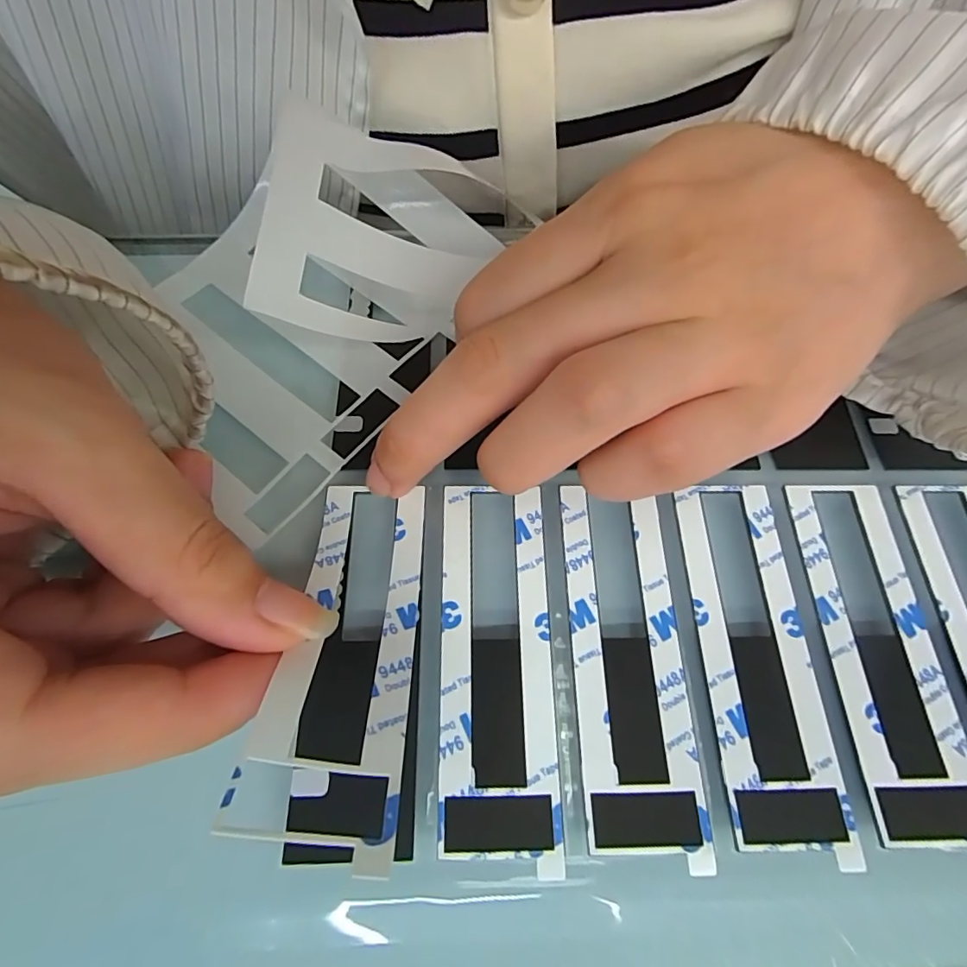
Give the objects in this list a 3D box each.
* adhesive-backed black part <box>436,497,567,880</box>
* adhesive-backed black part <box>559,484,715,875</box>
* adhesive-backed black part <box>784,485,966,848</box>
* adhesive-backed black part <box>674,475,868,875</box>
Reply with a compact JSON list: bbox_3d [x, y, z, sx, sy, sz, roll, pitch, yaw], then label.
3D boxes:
[{"bbox_3d":[0.003,0.041,0.125,0.027,0.004,0.086,0,68,-1],"label":"adhesive-backed black part"},{"bbox_3d":[0.038,0.042,0.124,0.031,0.004,0.085,0,68,-1],"label":"adhesive-backed black part"},{"bbox_3d":[0.102,0.040,0.127,0.028,0.004,0.087,0,68,-1],"label":"adhesive-backed black part"},{"bbox_3d":[0.069,0.040,0.126,0.026,0.004,0.087,0,68,-2],"label":"adhesive-backed black part"}]

